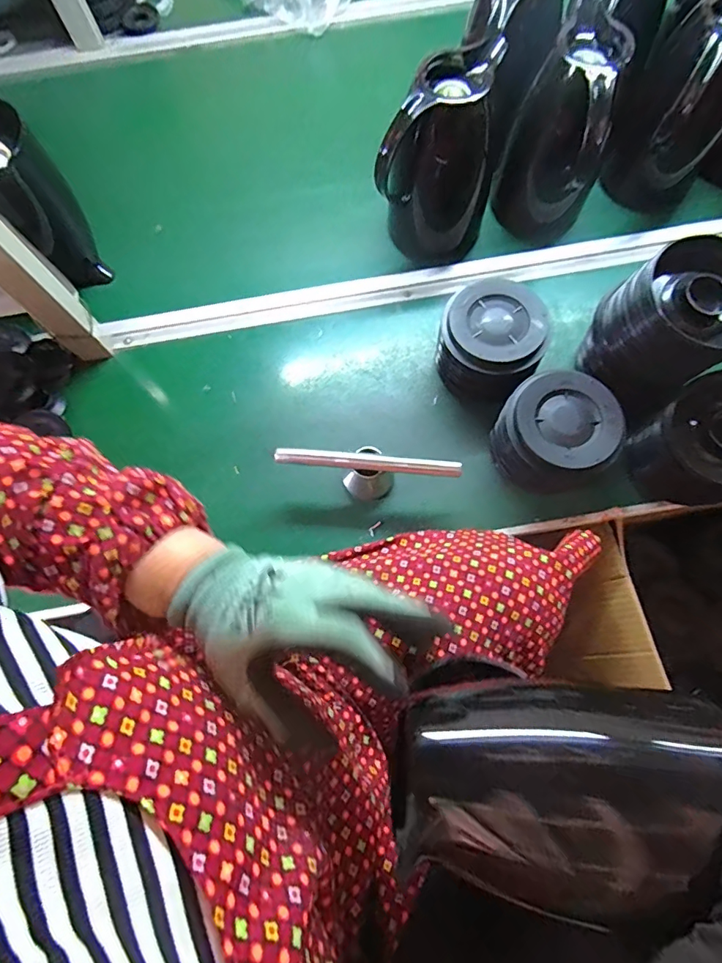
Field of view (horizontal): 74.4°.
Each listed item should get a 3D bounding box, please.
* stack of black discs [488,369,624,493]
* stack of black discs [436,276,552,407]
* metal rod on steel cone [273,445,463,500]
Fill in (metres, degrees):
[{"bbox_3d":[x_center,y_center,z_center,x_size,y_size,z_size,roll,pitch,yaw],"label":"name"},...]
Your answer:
[{"bbox_3d":[0.217,-0.049,0.537,0.116,0.093,0.129,-37,76,-8],"label":"stack of black discs"},{"bbox_3d":[0.151,-0.162,0.570,0.118,0.091,0.119,30,77,10],"label":"stack of black discs"},{"bbox_3d":[0.008,-0.010,0.545,0.196,0.068,0.045,10,74,5],"label":"metal rod on steel cone"}]

